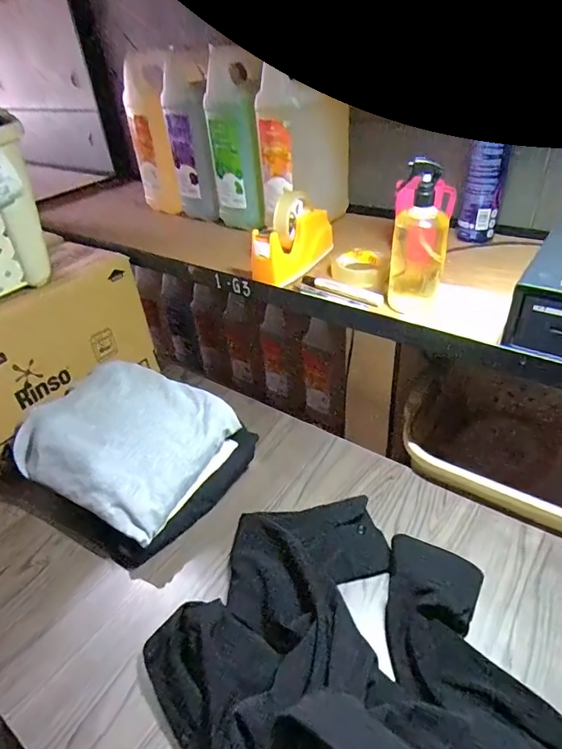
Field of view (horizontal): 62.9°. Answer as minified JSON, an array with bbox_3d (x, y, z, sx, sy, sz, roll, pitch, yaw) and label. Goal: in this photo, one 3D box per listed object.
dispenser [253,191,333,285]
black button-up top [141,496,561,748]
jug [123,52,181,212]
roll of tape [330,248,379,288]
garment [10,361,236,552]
[{"bbox_3d":[0.024,-0.237,0.778,0.062,0.107,0.178,19,44,28],"label":"dispenser"},{"bbox_3d":[0.155,0.337,0.479,0.599,0.113,0.351,21,45,36],"label":"black button-up top"},{"bbox_3d":[-0.276,-0.526,1.015,0.106,0.303,0.100,-12,38,-8],"label":"jug"},{"bbox_3d":[0.127,-0.185,0.789,0.078,0.039,0.078,4,38,12],"label":"roll of tape"},{"bbox_3d":[-0.257,0.100,0.753,0.291,0.084,0.247,19,43,28],"label":"garment"}]

